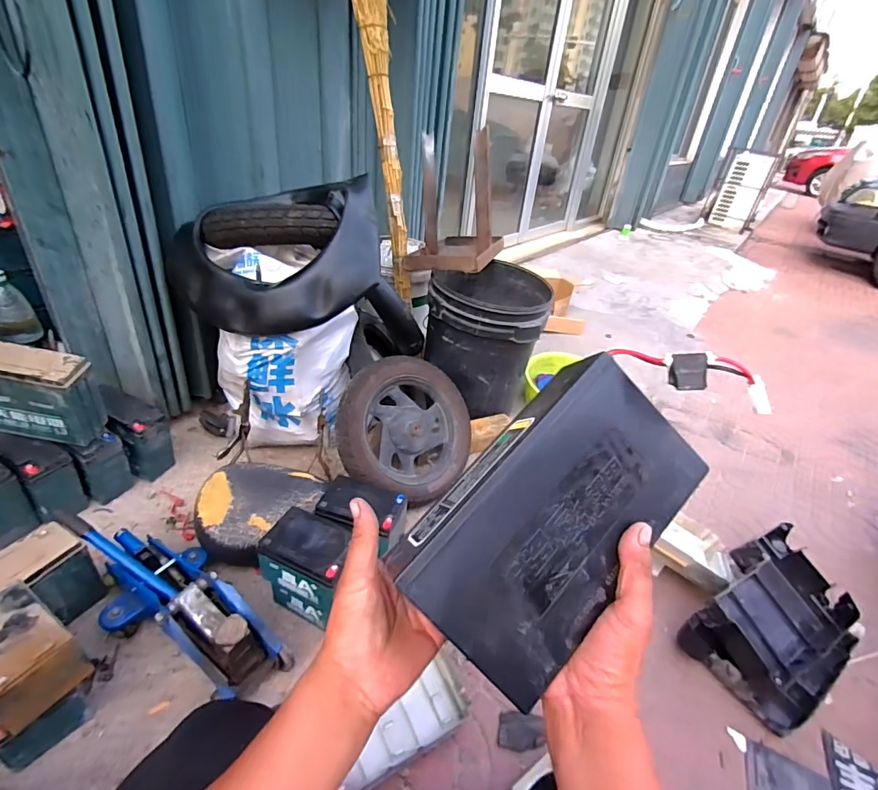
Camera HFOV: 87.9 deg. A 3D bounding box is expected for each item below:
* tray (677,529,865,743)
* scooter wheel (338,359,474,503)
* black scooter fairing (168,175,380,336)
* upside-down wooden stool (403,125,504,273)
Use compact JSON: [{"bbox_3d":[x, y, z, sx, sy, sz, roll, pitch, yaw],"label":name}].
[{"bbox_3d":[0.702,0.469,0.949,0.397,0.156,0.249,-18,40,-32],"label":"tray"},{"bbox_3d":[-0.077,0.085,1.138,0.068,0.359,0.352,-12,52,51],"label":"scooter wheel"},{"bbox_3d":[-0.362,-0.312,0.995,0.446,0.251,0.317,-2,33,-12],"label":"black scooter fairing"},{"bbox_3d":[0.050,-0.543,1.301,0.247,0.305,0.366,13,33,11],"label":"upside-down wooden stool"}]

